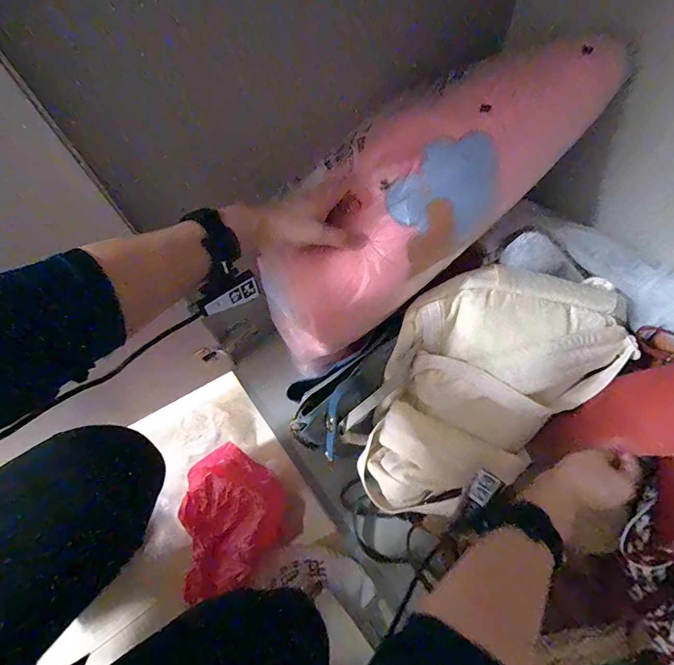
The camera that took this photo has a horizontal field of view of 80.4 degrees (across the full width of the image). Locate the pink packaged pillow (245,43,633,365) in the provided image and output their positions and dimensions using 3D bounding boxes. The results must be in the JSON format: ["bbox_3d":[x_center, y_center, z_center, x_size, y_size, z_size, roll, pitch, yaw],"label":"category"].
[{"bbox_3d":[0.113,-0.159,0.508,0.536,0.203,0.131,-43,67,8],"label":"pink packaged pillow"}]

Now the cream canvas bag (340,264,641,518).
[{"bbox_3d":[0.208,0.058,0.563,0.424,0.145,0.234,-36,67,-14],"label":"cream canvas bag"}]

